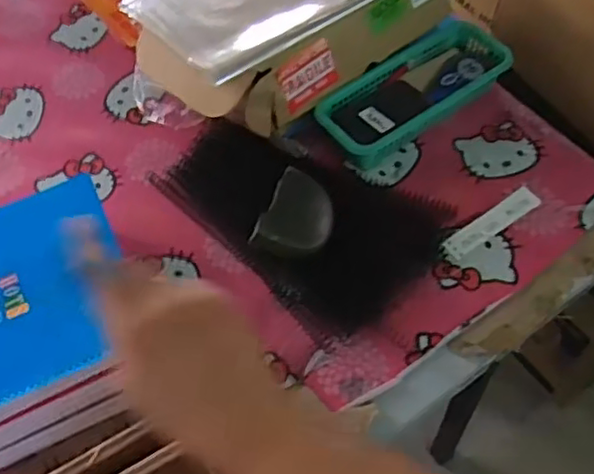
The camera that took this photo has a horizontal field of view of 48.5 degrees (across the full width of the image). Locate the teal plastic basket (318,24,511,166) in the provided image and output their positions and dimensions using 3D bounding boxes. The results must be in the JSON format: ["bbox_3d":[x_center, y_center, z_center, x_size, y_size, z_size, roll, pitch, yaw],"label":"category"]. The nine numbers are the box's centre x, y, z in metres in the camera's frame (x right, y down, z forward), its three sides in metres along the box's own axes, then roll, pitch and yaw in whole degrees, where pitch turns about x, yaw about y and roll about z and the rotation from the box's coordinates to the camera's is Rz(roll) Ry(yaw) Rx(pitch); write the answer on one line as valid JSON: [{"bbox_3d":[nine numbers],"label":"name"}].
[{"bbox_3d":[0.135,-0.154,0.731,0.230,0.053,0.104,-37,62,-19],"label":"teal plastic basket"}]

